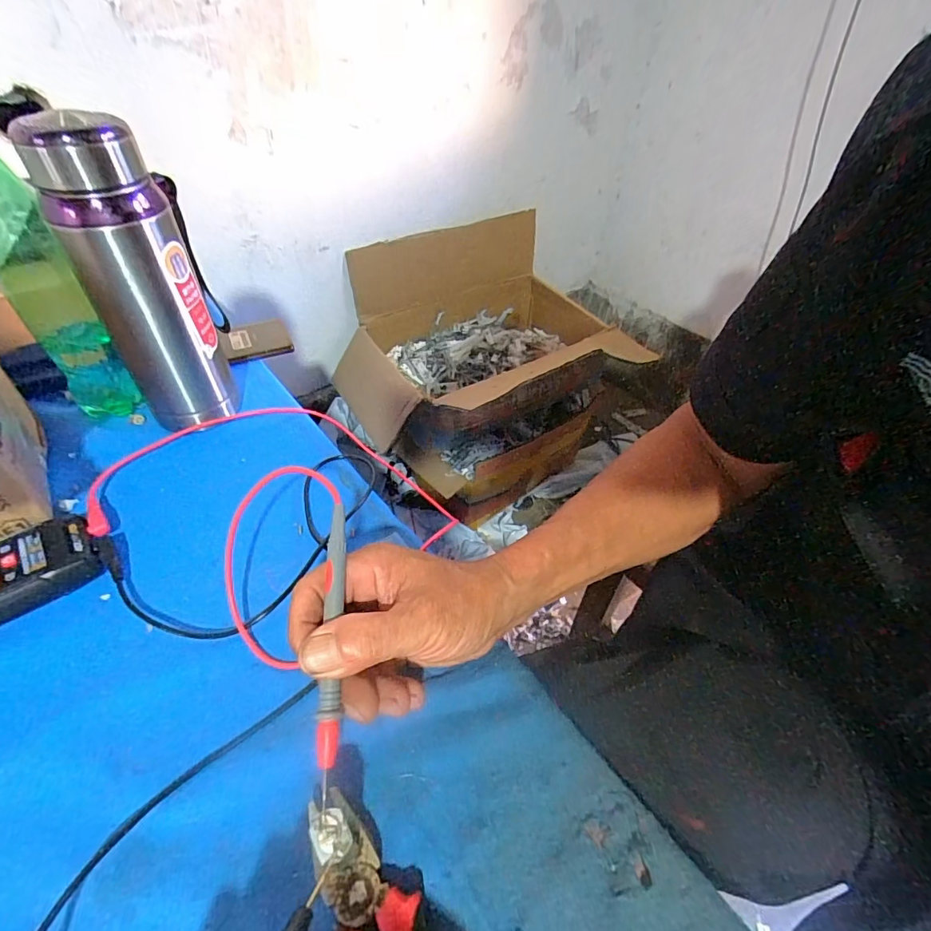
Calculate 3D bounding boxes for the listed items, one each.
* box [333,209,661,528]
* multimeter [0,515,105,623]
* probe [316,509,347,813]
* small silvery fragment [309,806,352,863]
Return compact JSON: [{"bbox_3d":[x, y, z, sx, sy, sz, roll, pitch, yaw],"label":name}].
[{"bbox_3d":[0.044,-0.213,1.066,0.603,0.468,0.480,-20,50,-21],"label":"box"},{"bbox_3d":[-0.321,0.080,0.319,0.116,0.025,0.055,-30,55,-29],"label":"multimeter"},{"bbox_3d":[-0.069,0.087,0.242,0.010,0.007,0.140,-2,64,-6],"label":"probe"},{"bbox_3d":[-0.060,0.164,0.207,0.015,0.004,0.019,-21,50,-22],"label":"small silvery fragment"}]

